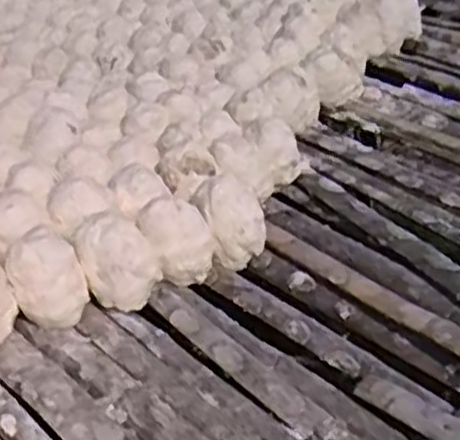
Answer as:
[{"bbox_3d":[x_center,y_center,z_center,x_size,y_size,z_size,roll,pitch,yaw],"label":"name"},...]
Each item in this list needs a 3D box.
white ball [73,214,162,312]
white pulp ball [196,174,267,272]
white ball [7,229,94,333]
[{"bbox_3d":[-0.130,0.051,0.894,0.093,0.097,0.076,-7,33,-13],"label":"white ball"},{"bbox_3d":[0.001,0.002,0.989,0.082,0.090,0.093,-6,33,-11],"label":"white pulp ball"},{"bbox_3d":[-0.200,0.070,0.852,0.082,0.103,0.070,-7,33,-13],"label":"white ball"}]

